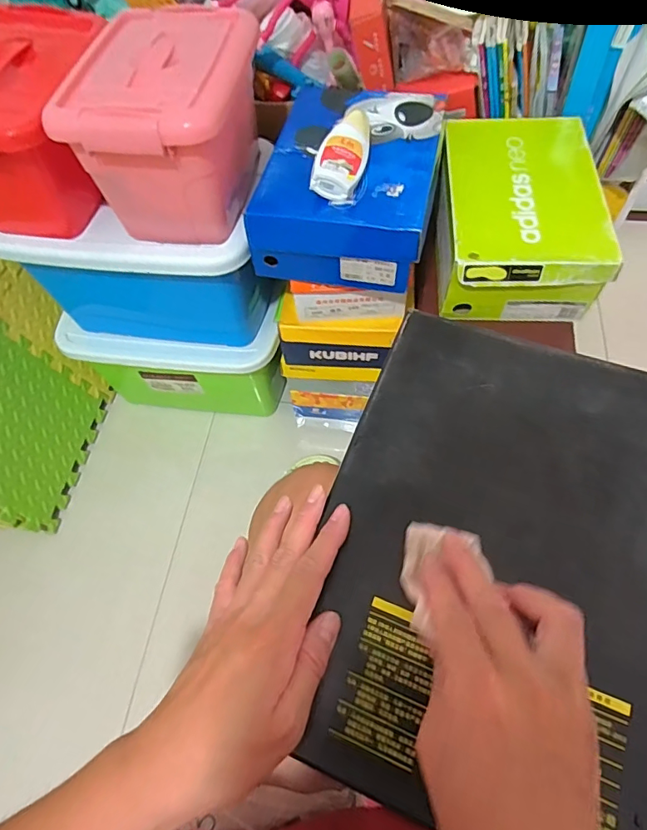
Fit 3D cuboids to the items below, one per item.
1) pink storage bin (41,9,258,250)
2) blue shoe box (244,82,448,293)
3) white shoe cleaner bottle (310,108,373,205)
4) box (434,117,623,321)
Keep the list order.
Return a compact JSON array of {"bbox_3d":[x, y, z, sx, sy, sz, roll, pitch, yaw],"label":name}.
[{"bbox_3d":[-0.181,-0.348,0.602,0.175,0.167,0.238,8,61,9],"label":"pink storage bin"},{"bbox_3d":[0.041,-0.310,0.642,0.207,0.117,0.271,10,62,10],"label":"blue shoe box"},{"bbox_3d":[0.031,-0.324,0.588,0.051,0.037,0.160,13,62,12],"label":"white shoe cleaner bottle"},{"bbox_3d":[0.260,-0.275,0.678,0.192,0.103,0.294,1,61,5],"label":"box"}]

